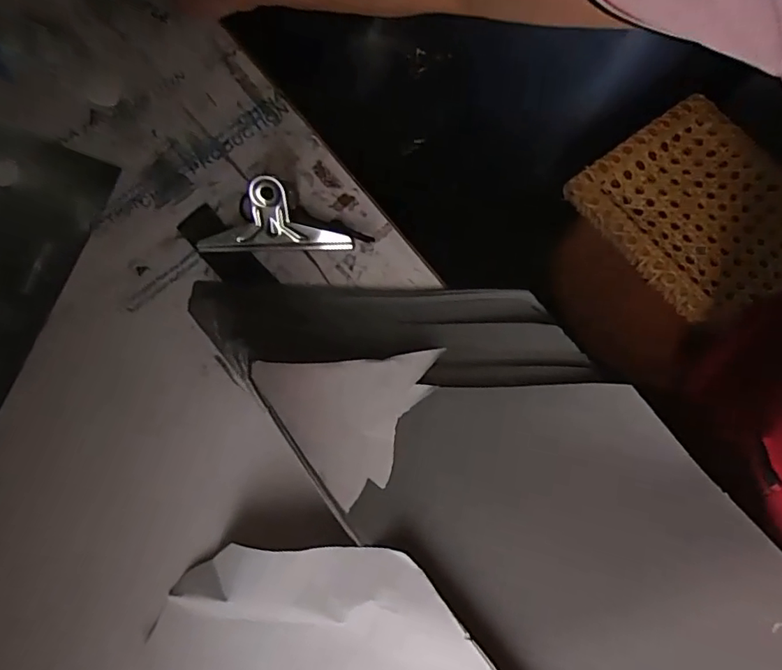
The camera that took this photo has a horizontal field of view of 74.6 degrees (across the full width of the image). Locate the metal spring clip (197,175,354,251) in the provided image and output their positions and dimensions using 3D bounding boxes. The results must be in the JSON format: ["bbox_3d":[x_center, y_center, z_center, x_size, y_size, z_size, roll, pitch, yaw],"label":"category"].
[{"bbox_3d":[-0.111,-0.113,0.490,0.142,0.053,0.051,-1,78,-1],"label":"metal spring clip"}]

